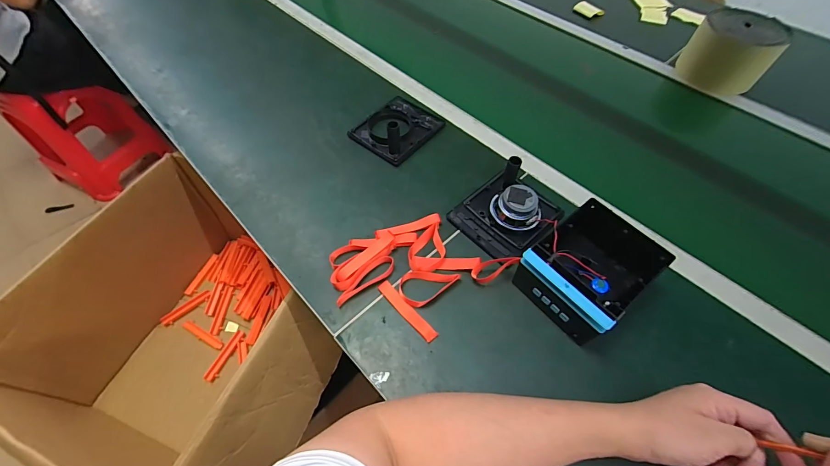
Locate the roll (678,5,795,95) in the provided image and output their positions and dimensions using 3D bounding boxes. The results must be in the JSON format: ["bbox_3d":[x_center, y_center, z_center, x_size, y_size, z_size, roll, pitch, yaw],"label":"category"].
[{"bbox_3d":[0.633,-0.366,0.725,0.145,0.105,0.137,34,62,20],"label":"roll"}]

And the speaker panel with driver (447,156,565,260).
[{"bbox_3d":[0.136,-0.039,0.525,0.139,0.052,0.112,-33,63,-21],"label":"speaker panel with driver"}]

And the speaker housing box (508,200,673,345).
[{"bbox_3d":[0.220,0.045,0.458,0.151,0.075,0.121,-35,63,-22],"label":"speaker housing box"}]

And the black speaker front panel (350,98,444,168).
[{"bbox_3d":[-0.029,-0.200,0.631,0.117,0.059,0.140,38,63,22],"label":"black speaker front panel"}]

